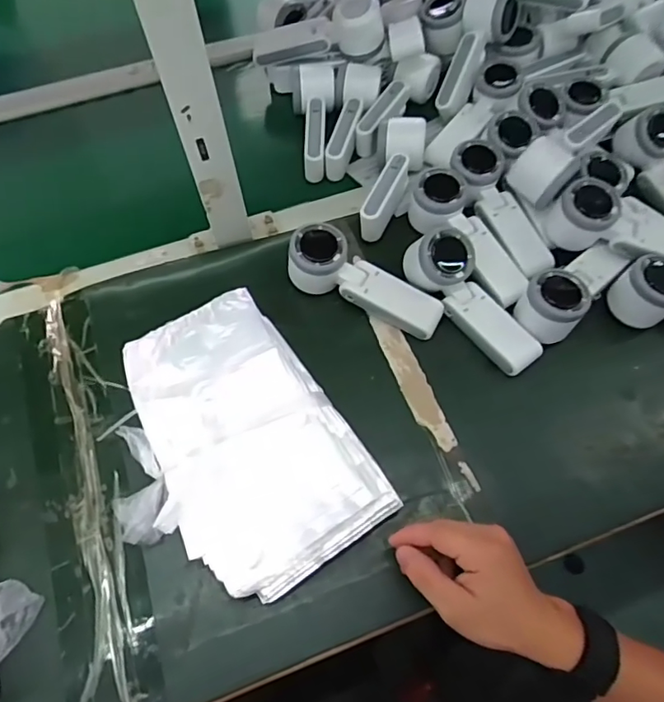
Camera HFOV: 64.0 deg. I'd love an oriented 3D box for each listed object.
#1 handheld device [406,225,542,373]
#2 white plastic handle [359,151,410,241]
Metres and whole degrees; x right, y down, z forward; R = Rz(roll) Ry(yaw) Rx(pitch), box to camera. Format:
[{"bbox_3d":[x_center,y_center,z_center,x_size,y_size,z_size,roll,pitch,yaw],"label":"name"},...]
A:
[{"bbox_3d":[0.139,-0.054,0.525,0.060,0.073,0.166,-36,67,-16],"label":"handheld device"},{"bbox_3d":[0.059,-0.174,0.589,0.027,0.038,0.104,23,65,13],"label":"white plastic handle"}]

